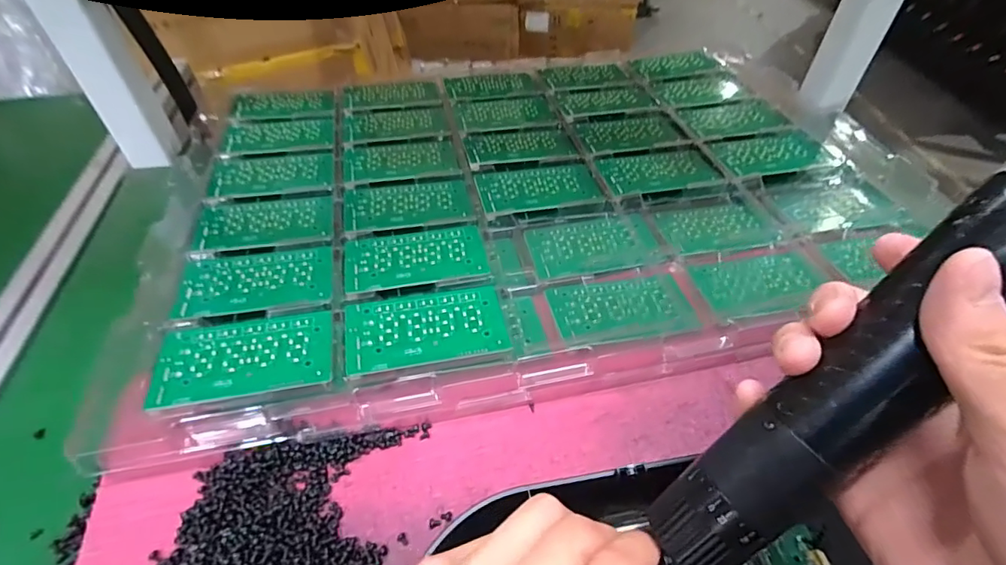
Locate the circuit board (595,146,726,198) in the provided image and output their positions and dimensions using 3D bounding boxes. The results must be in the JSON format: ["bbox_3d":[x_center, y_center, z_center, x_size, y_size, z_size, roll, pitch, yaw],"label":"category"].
[{"bbox_3d":[0.147,-0.108,0.480,0.109,0.006,0.062,-10,48,-12],"label":"circuit board"}]

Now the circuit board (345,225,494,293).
[{"bbox_3d":[-0.067,-0.019,0.387,0.106,0.004,0.059,-8,48,-10],"label":"circuit board"}]

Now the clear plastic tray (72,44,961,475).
[{"bbox_3d":[0.037,-0.095,0.489,0.649,0.050,0.431,-8,48,-10],"label":"clear plastic tray"}]

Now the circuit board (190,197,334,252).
[{"bbox_3d":[-0.198,-0.051,0.421,0.106,0.004,0.065,-8,48,-10],"label":"circuit board"}]

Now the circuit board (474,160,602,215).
[{"bbox_3d":[0.032,-0.089,0.461,0.108,0.004,0.058,-9,48,-10],"label":"circuit board"}]

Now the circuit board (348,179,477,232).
[{"bbox_3d":[-0.083,-0.070,0.442,0.107,0.004,0.057,-8,48,-10],"label":"circuit board"}]

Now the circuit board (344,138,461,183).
[{"bbox_3d":[-0.099,-0.121,0.490,0.106,0.004,0.058,-8,48,-10],"label":"circuit board"}]

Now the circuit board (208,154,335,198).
[{"bbox_3d":[-0.213,-0.102,0.469,0.104,0.004,0.060,-6,48,-9],"label":"circuit board"}]

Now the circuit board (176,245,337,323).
[{"bbox_3d":[-0.183,-0.001,0.373,0.106,0.004,0.062,-7,48,-9],"label":"circuit board"}]

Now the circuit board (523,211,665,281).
[{"bbox_3d":[0.076,-0.033,0.426,0.107,0.009,0.060,-7,48,-9],"label":"circuit board"}]

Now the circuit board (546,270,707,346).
[{"bbox_3d":[0.088,0.018,0.376,0.103,0.006,0.056,-8,48,-10],"label":"circuit board"}]

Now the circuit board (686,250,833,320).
[{"bbox_3d":[0.204,0.000,0.395,0.101,0.006,0.060,-7,48,-9],"label":"circuit board"}]

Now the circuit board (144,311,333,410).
[{"bbox_3d":[-0.165,0.047,0.324,0.105,0.004,0.059,-8,48,-10],"label":"circuit board"}]

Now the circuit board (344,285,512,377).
[{"bbox_3d":[-0.052,0.029,0.343,0.106,0.004,0.057,-8,48,-10],"label":"circuit board"}]

